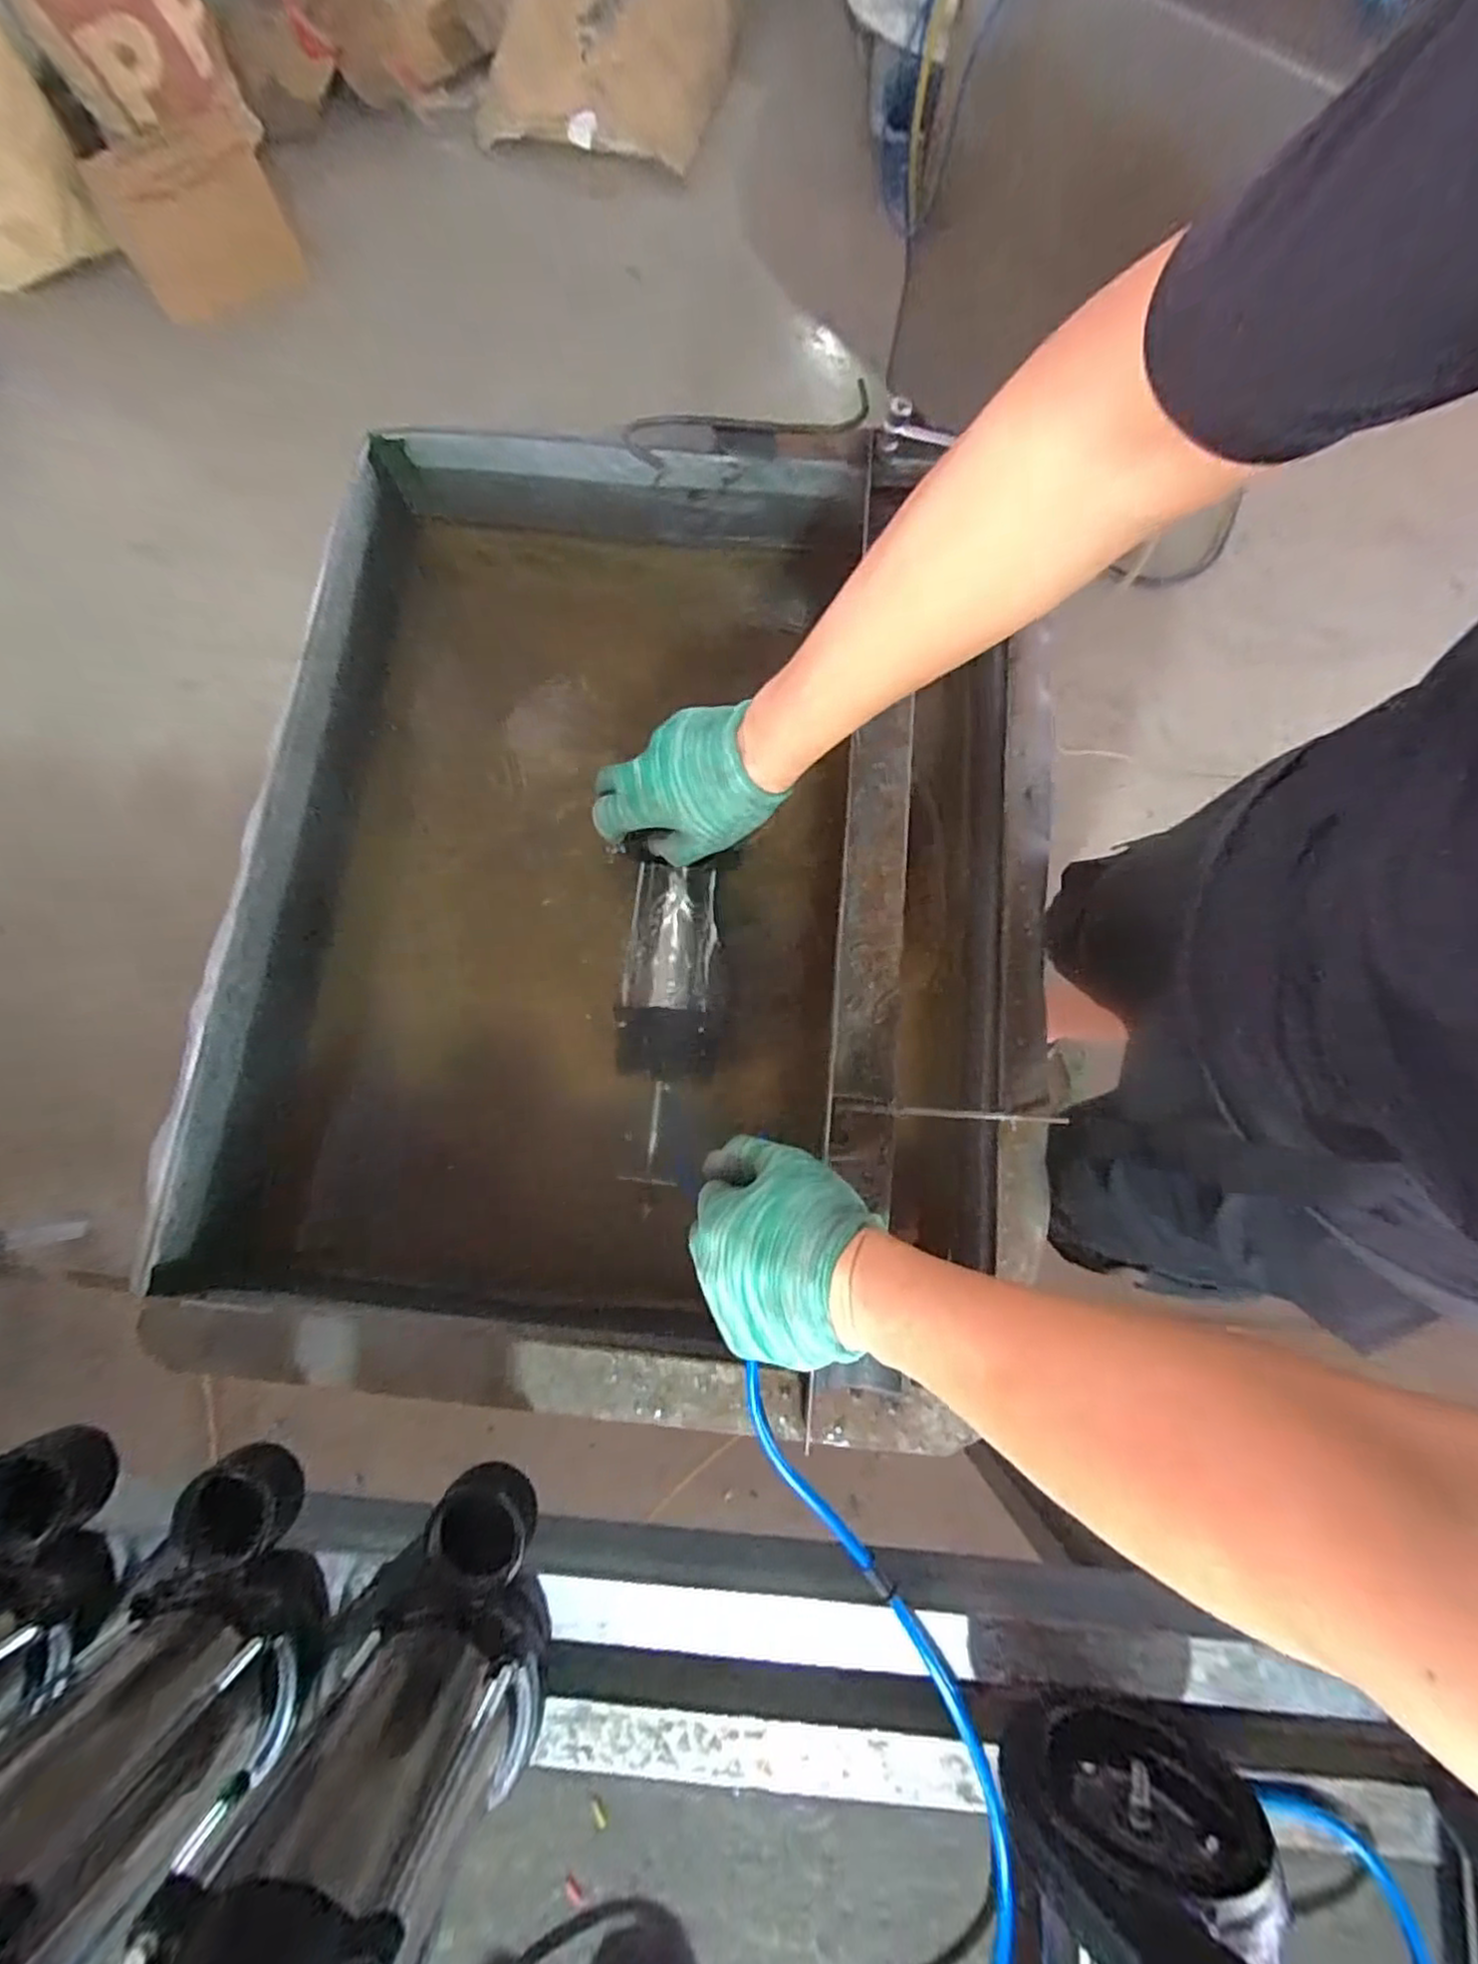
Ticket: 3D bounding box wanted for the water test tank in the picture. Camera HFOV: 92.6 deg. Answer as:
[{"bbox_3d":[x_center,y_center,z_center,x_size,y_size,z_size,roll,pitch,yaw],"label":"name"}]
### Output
[{"bbox_3d":[-0.084,-0.080,0.599,0.617,0.235,0.749,6,78,1],"label":"water test tank"}]

